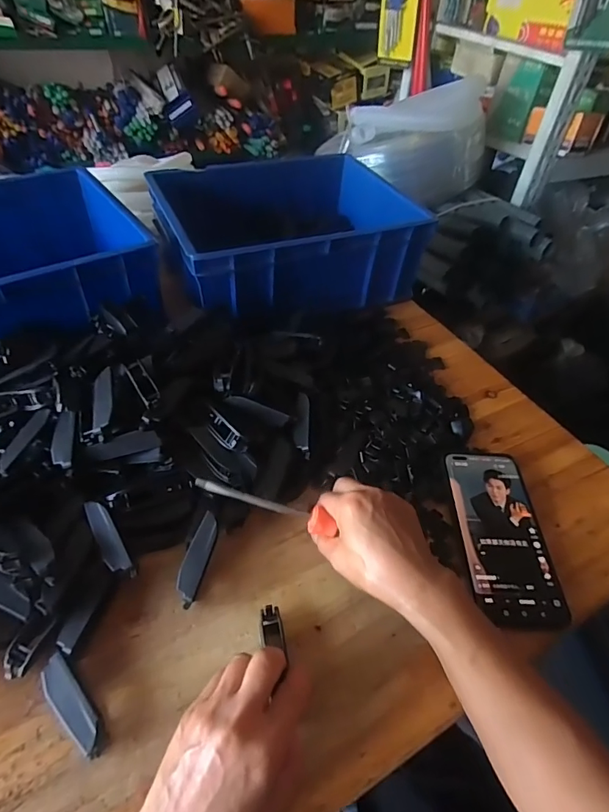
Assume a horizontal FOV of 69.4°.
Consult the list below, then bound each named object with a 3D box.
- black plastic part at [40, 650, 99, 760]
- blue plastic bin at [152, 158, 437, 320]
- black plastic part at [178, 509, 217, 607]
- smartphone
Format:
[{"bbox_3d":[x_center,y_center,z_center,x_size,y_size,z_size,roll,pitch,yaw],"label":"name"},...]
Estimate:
[{"bbox_3d":[-0.156,0.201,0.295,0.067,0.016,0.020,38,55,26],"label":"black plastic part"},{"bbox_3d":[-0.022,-0.248,0.639,0.330,0.109,0.257,-13,50,-16],"label":"blue plastic bin"},{"bbox_3d":[-0.087,0.125,0.359,0.019,0.012,0.071,12,68,6],"label":"black plastic part"},{"bbox_3d":[0.179,0.113,0.401,0.075,0.005,0.163,2,49,-3],"label":"smartphone"}]

